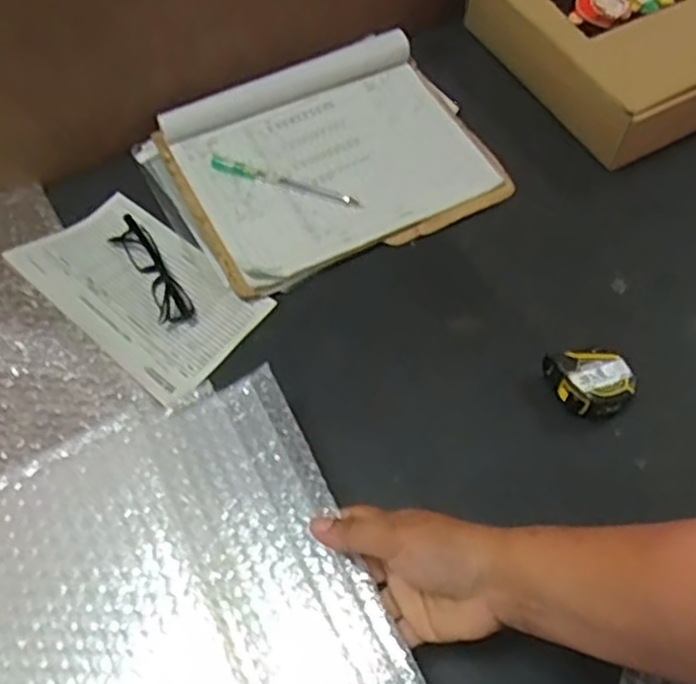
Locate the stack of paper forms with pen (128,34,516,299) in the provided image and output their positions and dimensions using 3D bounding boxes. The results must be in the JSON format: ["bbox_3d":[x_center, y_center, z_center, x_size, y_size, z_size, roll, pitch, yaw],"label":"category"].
[{"bbox_3d":[-0.028,-0.191,0.730,0.301,0.026,0.266,-29,67,-14],"label":"stack of paper forms with pen"}]

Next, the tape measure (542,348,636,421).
[{"bbox_3d":[0.201,0.033,0.603,0.059,0.036,0.064,-1,60,1],"label":"tape measure"}]

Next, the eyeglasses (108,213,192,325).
[{"bbox_3d":[-0.184,-0.069,0.672,0.033,0.019,0.128,-30,64,-15],"label":"eyeglasses"}]

